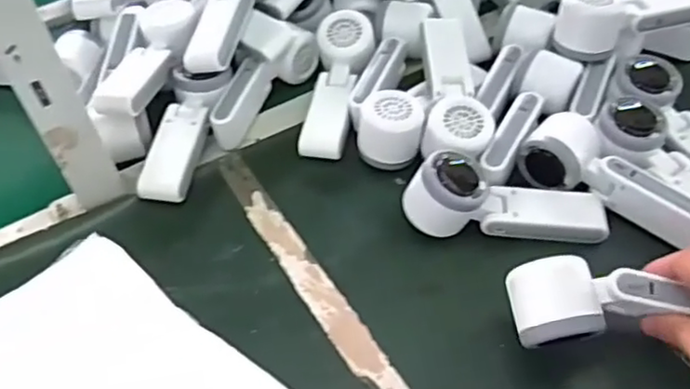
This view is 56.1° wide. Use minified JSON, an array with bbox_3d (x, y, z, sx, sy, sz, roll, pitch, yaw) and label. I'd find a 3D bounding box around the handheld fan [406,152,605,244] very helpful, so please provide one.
[{"bbox_3d":[0.137,0.007,0.555,0.168,0.061,0.054,10,50,-4],"label":"handheld fan"}]

